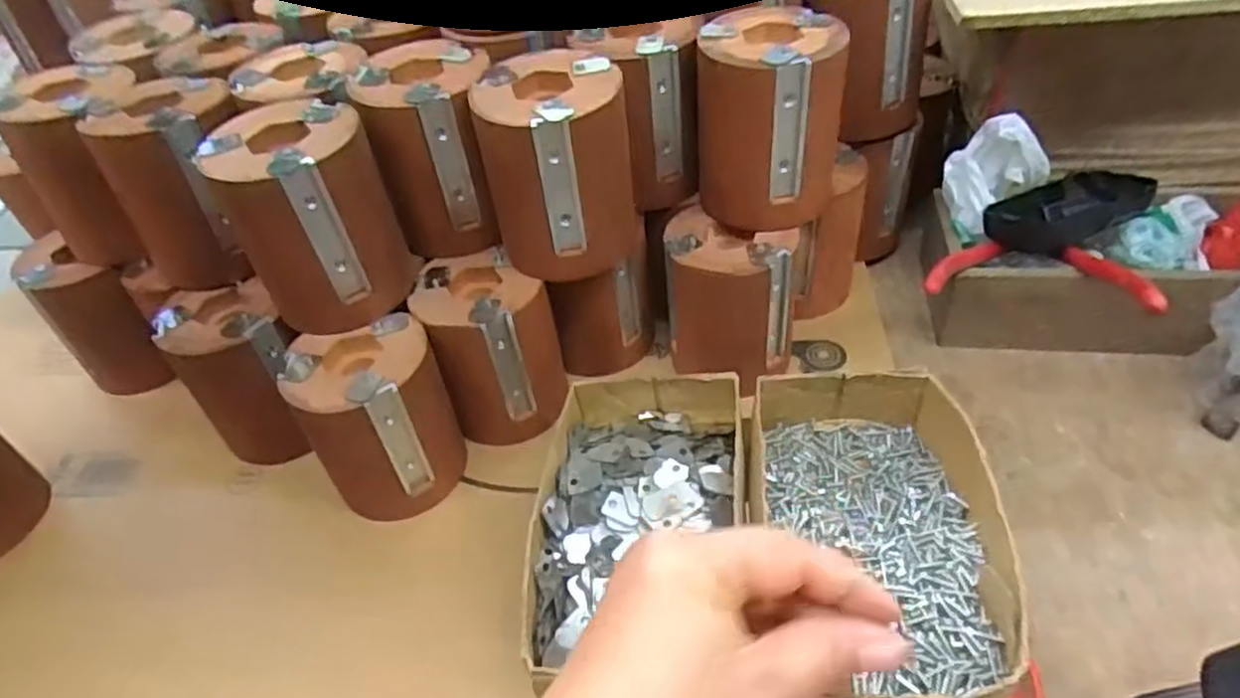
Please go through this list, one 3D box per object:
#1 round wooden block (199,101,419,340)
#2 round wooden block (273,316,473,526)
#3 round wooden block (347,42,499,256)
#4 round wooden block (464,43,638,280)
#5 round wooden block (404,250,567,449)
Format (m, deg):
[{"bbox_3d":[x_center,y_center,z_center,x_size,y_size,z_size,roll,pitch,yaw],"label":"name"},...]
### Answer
[{"bbox_3d":[-0.163,-0.072,0.404,0.078,0.098,0.079,-24,47,-15],"label":"round wooden block"},{"bbox_3d":[-0.134,0.042,0.431,0.075,0.102,0.066,-21,48,-12],"label":"round wooden block"},{"bbox_3d":[-0.105,-0.118,0.444,0.068,0.095,0.082,-3,45,5],"label":"round wooden block"},{"bbox_3d":[-0.032,-0.099,0.421,0.076,0.105,0.073,-4,45,4],"label":"round wooden block"},{"bbox_3d":[-0.077,-0.003,0.464,0.076,0.093,0.075,-12,47,-4],"label":"round wooden block"}]

